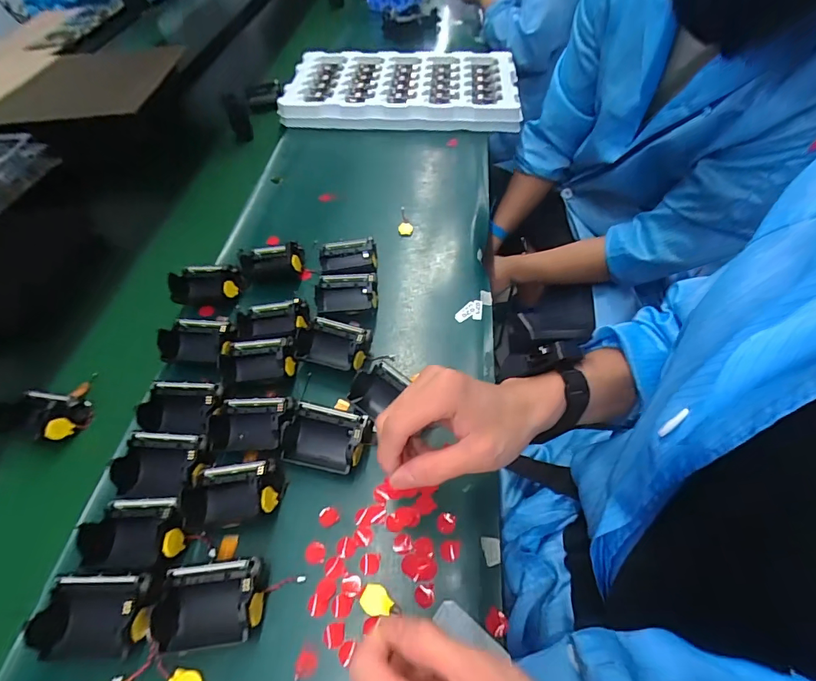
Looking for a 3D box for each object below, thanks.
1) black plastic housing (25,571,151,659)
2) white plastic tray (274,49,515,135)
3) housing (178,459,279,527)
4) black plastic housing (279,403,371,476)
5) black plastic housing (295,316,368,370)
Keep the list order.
[{"bbox_3d":[-0.231,0.203,0.310,0.076,0.035,0.050,-2,54,2],"label":"black plastic housing"},{"bbox_3d":[-0.012,-0.510,0.845,0.459,0.061,0.264,5,54,7],"label":"white plastic tray"},{"bbox_3d":[-0.151,0.129,0.357,0.078,0.040,0.053,-3,53,-2],"label":"housing"},{"bbox_3d":[-0.077,0.092,0.391,0.076,0.038,0.053,9,54,7],"label":"black plastic housing"},{"bbox_3d":[-0.082,0.004,0.458,0.076,0.040,0.055,13,54,10],"label":"black plastic housing"}]

